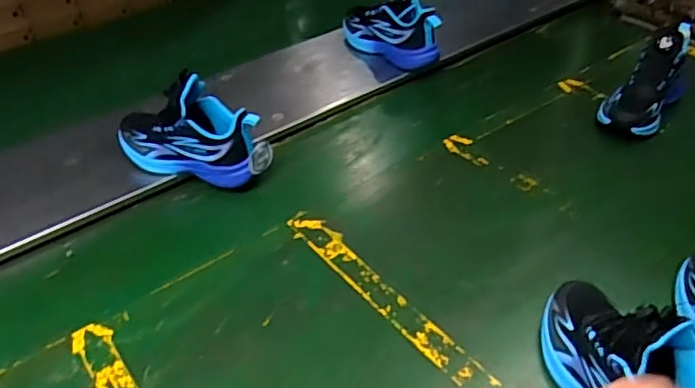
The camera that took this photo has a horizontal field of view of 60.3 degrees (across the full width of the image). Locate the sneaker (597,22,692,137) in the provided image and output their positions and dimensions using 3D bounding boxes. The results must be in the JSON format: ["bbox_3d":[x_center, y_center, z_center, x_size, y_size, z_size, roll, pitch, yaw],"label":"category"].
[{"bbox_3d":[0.486,-0.186,0.972,0.093,0.135,0.220,24,47,28],"label":"sneaker"}]

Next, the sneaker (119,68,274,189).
[{"bbox_3d":[-0.226,-0.086,0.863,0.229,0.151,0.074,7,41,11],"label":"sneaker"}]

